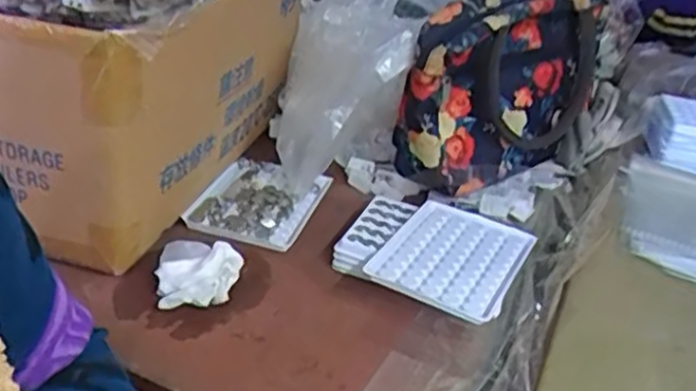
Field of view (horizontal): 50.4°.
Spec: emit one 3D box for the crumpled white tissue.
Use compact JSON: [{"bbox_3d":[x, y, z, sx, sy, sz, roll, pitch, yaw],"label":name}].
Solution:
[{"bbox_3d":[-0.103,0.049,0.513,0.055,0.031,0.063,1,27,-13],"label":"crumpled white tissue"}]

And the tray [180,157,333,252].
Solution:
[{"bbox_3d":[-0.076,0.003,0.621,0.093,0.011,0.123,12,27,9],"label":"tray"}]

